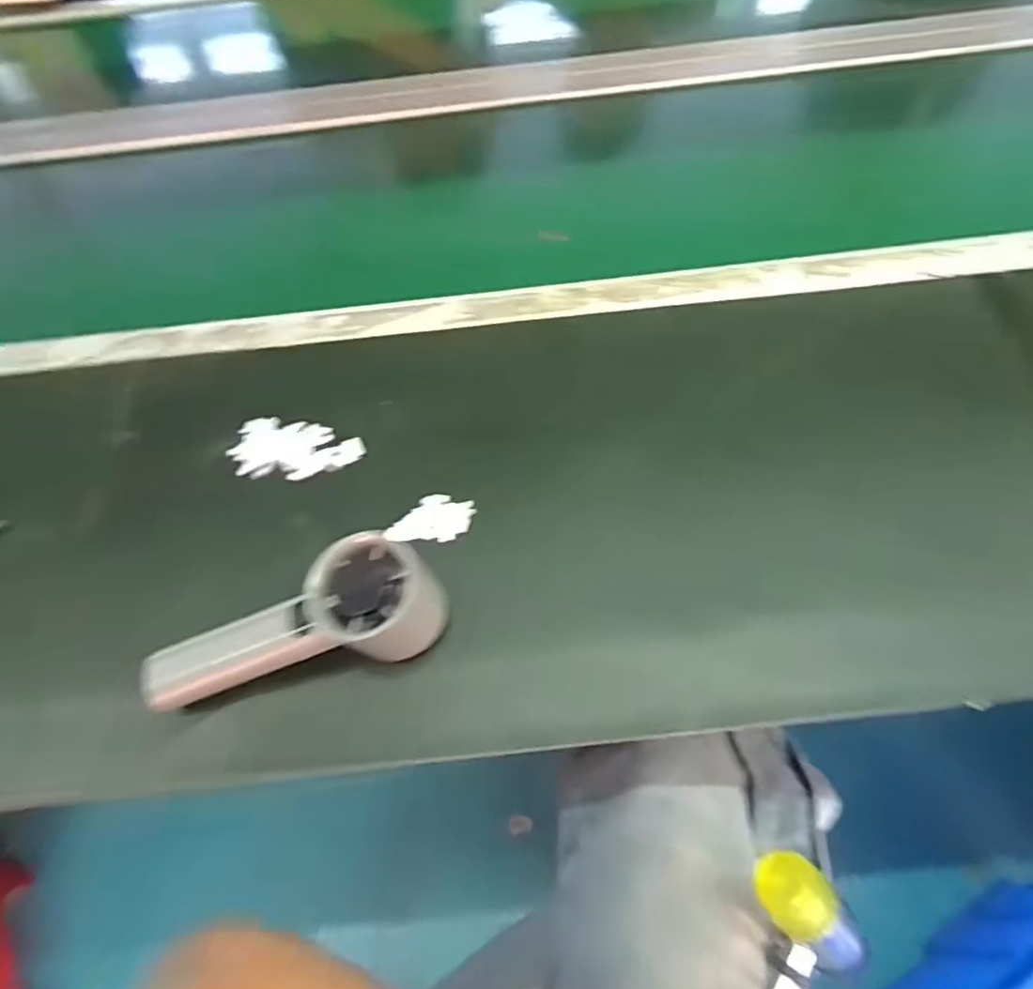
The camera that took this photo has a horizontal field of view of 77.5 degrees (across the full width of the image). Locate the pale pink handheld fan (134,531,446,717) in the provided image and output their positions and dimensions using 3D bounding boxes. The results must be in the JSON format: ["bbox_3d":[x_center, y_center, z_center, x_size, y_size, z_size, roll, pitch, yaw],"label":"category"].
[{"bbox_3d":[-0.119,0.067,0.337,0.159,0.056,0.050,-13,55,-3],"label":"pale pink handheld fan"}]

